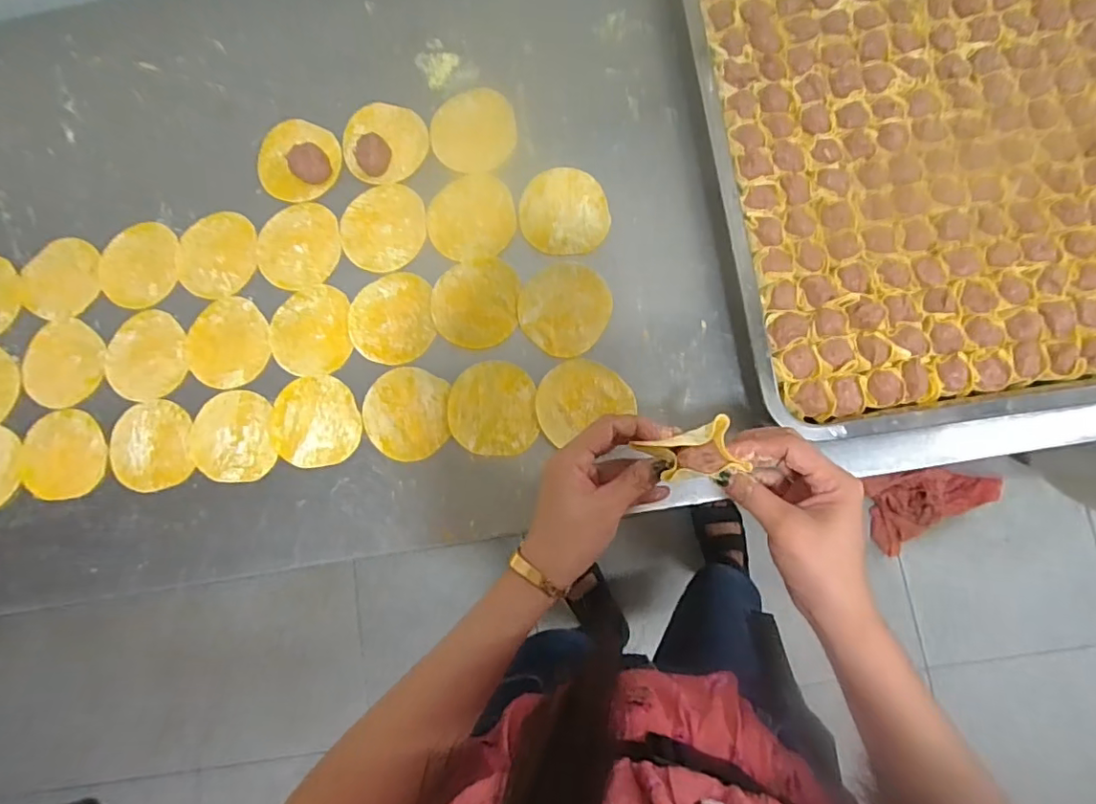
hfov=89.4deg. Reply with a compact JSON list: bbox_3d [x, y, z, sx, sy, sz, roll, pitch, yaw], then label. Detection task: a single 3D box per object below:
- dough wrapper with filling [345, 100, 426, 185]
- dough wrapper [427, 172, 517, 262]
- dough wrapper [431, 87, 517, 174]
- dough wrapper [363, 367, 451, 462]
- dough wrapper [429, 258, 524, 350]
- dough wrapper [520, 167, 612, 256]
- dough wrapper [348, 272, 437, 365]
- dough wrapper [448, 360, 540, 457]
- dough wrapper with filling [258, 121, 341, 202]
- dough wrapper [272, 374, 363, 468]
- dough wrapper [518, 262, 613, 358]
[{"bbox_3d":[-0.158,-0.251,0.529,0.078,0.012,0.084,0,83,4],"label":"dough wrapper with filling"},{"bbox_3d":[-0.071,-0.172,0.511,0.079,0.004,0.080,-8,82,3],"label":"dough wrapper"},{"bbox_3d":[-0.070,-0.258,0.526,0.079,0.004,0.088,-2,79,4],"label":"dough wrapper"},{"bbox_3d":[-0.126,0.010,0.491,0.076,0.004,0.080,-2,83,3],"label":"dough wrapper"},{"bbox_3d":[-0.066,-0.091,0.500,0.077,0.004,0.082,4,83,4],"label":"dough wrapper"},{"bbox_3d":[0.015,-0.175,0.506,0.077,0.004,0.081,-9,82,3],"label":"dough wrapper"},{"bbox_3d":[-0.143,-0.077,0.507,0.075,0.004,0.083,-6,82,3],"label":"dough wrapper"},{"bbox_3d":[-0.048,0.005,0.485,0.076,0.004,0.081,-6,82,3],"label":"dough wrapper"},{"bbox_3d":[-0.245,-0.237,0.536,0.084,0.012,0.079,0,83,4],"label":"dough wrapper with filling"},{"bbox_3d":[-0.209,0.017,0.499,0.077,0.004,0.081,-14,81,0],"label":"dough wrapper"},{"bbox_3d":[0.015,-0.084,0.493,0.081,0.004,0.079,0,83,4],"label":"dough wrapper"}]

